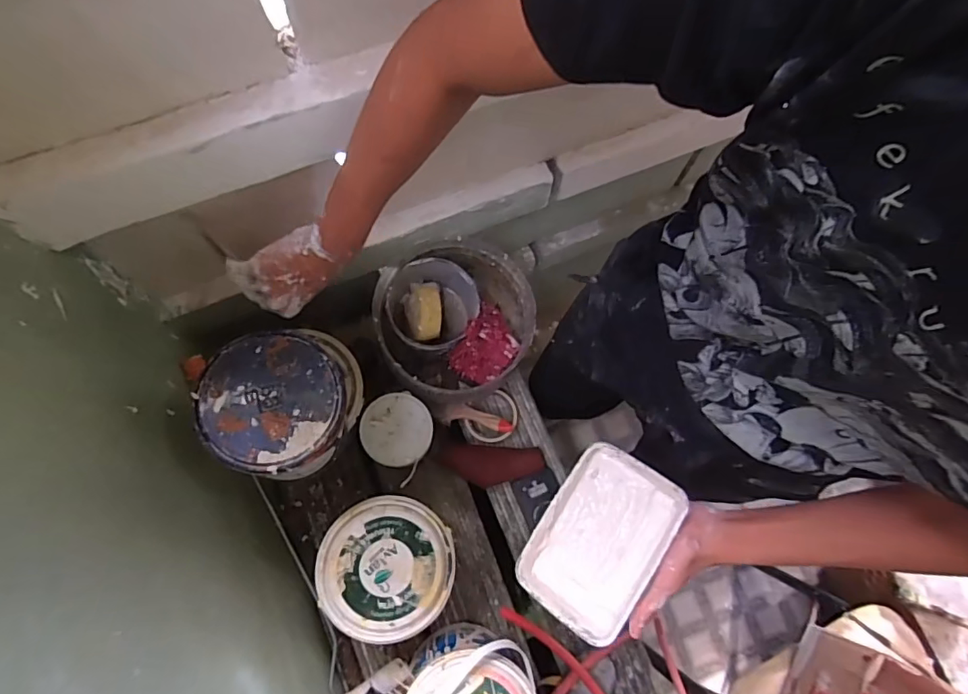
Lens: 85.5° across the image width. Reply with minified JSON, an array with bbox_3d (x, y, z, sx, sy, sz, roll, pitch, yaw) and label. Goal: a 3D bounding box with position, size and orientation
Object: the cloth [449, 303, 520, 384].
[{"bbox_3d":[0.007,-0.002,0.850,0.084,0.061,0.121,31,77,6],"label":"cloth"}]

